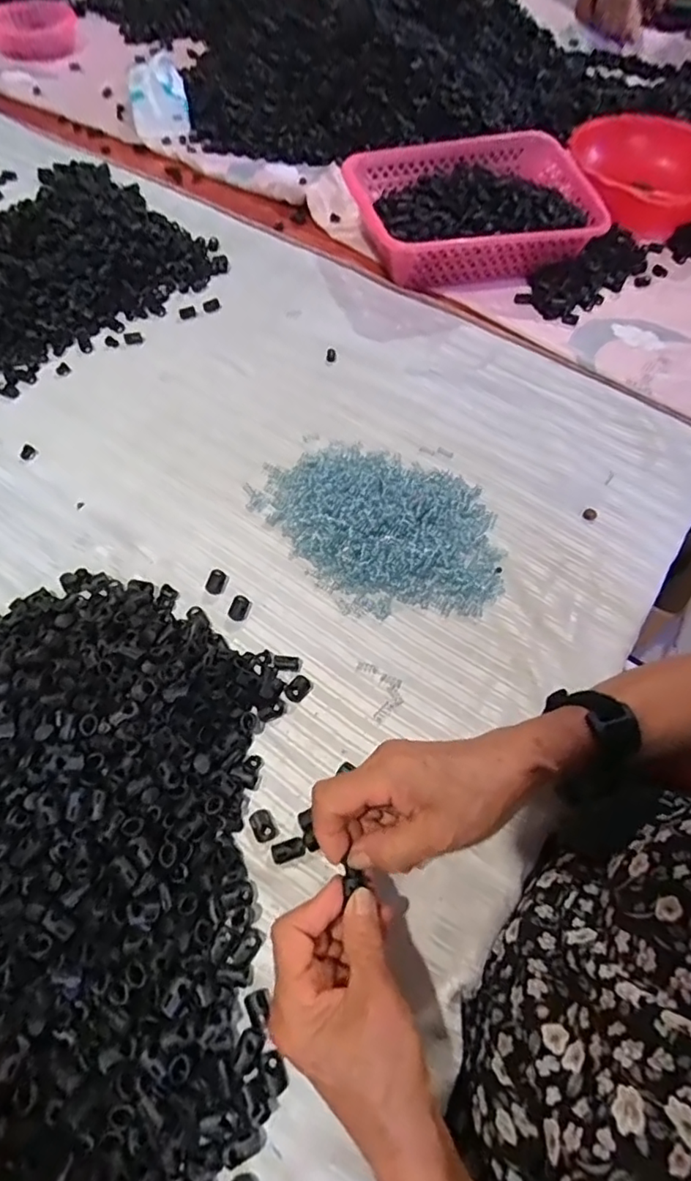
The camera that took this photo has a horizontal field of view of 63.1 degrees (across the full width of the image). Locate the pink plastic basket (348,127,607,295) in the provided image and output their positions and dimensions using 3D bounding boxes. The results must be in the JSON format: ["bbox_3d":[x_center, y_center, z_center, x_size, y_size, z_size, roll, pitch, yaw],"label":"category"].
[{"bbox_3d":[0.172,-0.516,0.773,0.334,0.096,0.204,-11,63,-10],"label":"pink plastic basket"}]

